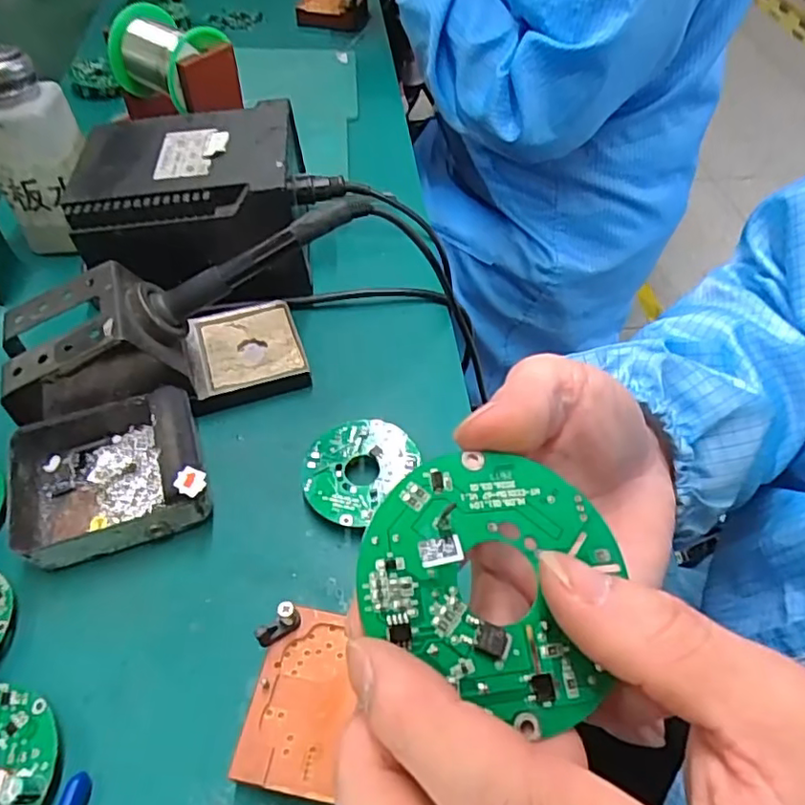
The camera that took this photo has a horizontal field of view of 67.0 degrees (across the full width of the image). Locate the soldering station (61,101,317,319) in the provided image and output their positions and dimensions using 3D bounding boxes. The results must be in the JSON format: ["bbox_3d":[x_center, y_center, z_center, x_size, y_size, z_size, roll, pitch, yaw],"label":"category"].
[{"bbox_3d":[-0.141,-0.132,0.420,0.141,0.092,0.115,-4,52,-7],"label":"soldering station"}]

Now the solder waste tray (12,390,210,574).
[{"bbox_3d":[-0.155,0.036,0.321,0.094,0.035,0.081,-14,54,-14],"label":"solder waste tray"}]

